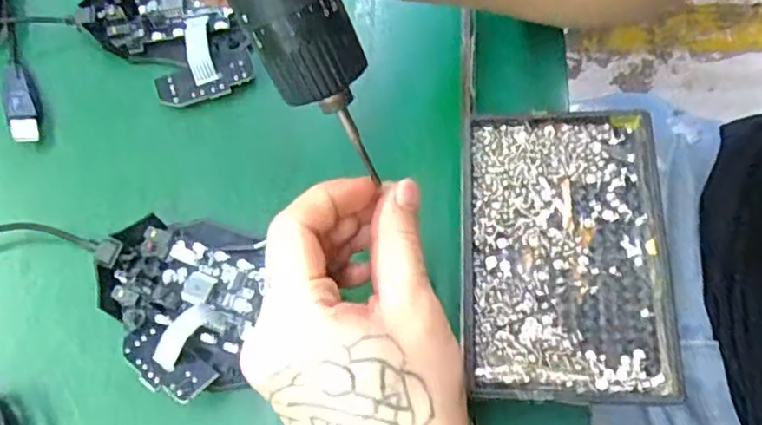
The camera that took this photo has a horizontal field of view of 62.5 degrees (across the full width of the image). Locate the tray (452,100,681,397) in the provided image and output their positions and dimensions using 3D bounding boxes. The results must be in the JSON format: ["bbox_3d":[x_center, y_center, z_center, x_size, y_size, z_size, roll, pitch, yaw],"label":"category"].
[{"bbox_3d":[0.084,0.018,0.299,0.090,0.025,0.137,0,71,3],"label":"tray"}]

